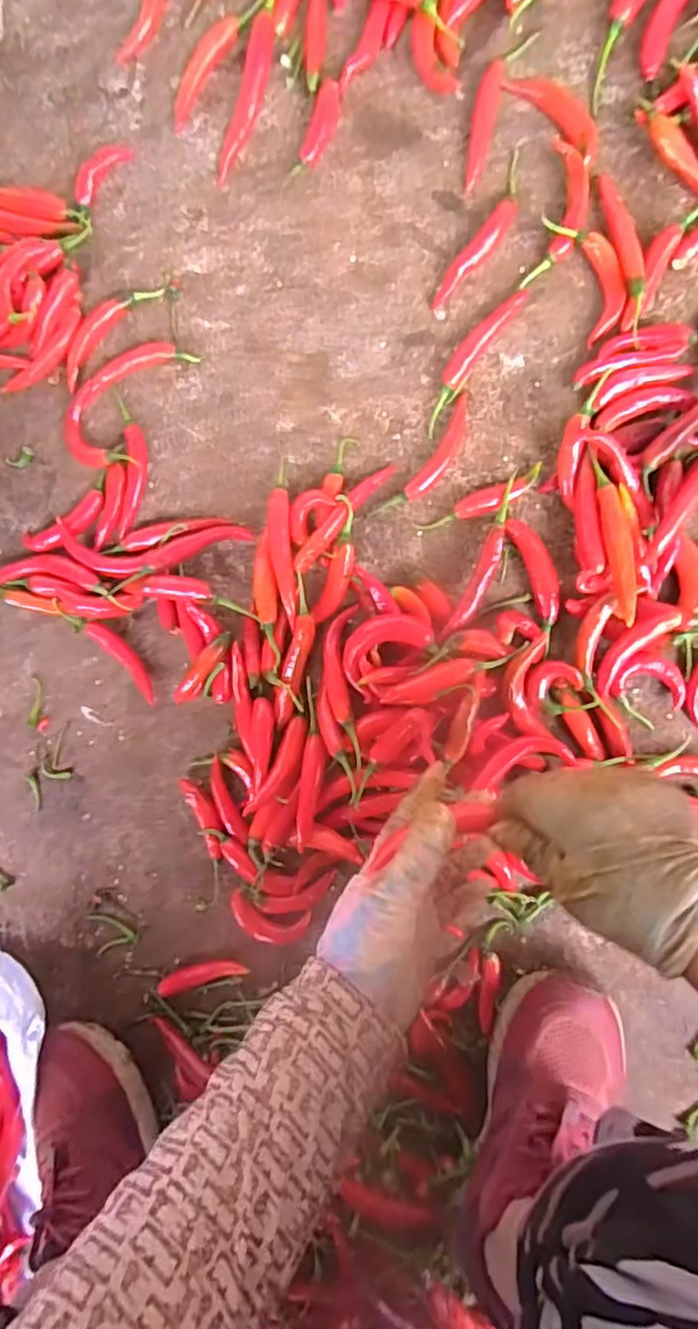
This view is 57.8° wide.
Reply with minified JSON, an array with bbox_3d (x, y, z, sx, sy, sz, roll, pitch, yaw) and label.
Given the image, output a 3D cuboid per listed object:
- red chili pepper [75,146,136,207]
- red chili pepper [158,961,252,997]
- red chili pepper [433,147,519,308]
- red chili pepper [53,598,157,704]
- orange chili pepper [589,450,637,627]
[{"bbox_3d":[-0.215,-0.424,0.543,0.030,0.010,0.062,43,95,4],"label":"red chili pepper"},{"bbox_3d":[-0.126,0.268,0.546,0.078,0.010,0.019,-18,89,6],"label":"red chili pepper"},{"bbox_3d":[0.110,-0.348,0.508,0.027,0.013,0.132,33,94,5],"label":"red chili pepper"},{"bbox_3d":[-0.205,-0.014,0.544,0.118,0.021,0.021,43,95,4],"label":"red chili pepper"},{"bbox_3d":[0.201,-0.095,0.470,0.019,0.022,0.126,-7,90,6],"label":"orange chili pepper"}]

